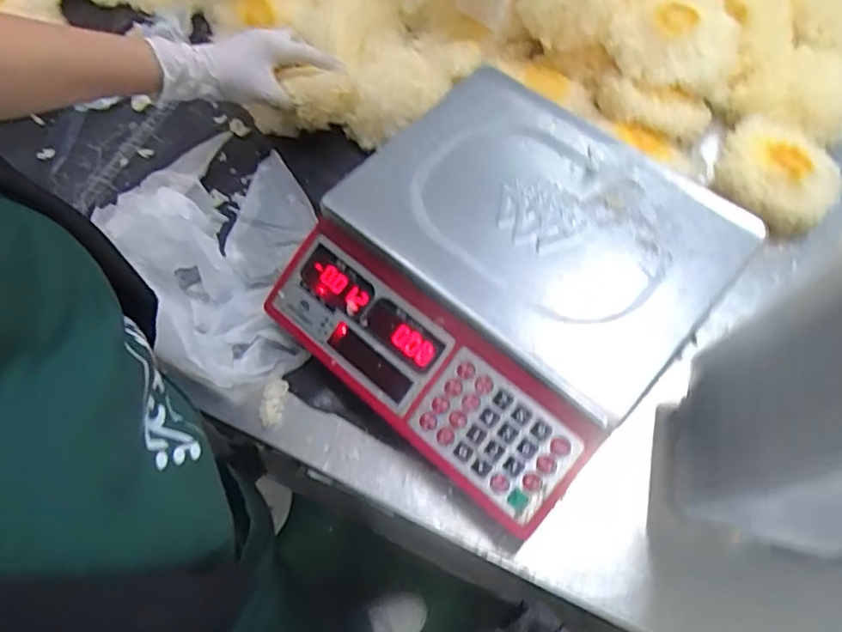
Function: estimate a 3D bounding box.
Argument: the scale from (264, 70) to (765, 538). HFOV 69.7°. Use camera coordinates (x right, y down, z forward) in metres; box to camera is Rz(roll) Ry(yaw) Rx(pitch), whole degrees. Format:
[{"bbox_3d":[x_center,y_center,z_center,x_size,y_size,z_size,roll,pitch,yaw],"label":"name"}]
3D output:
[{"bbox_3d":[0.066,-0.034,0.510,0.290,0.094,0.298,39,71,19],"label":"scale"}]

